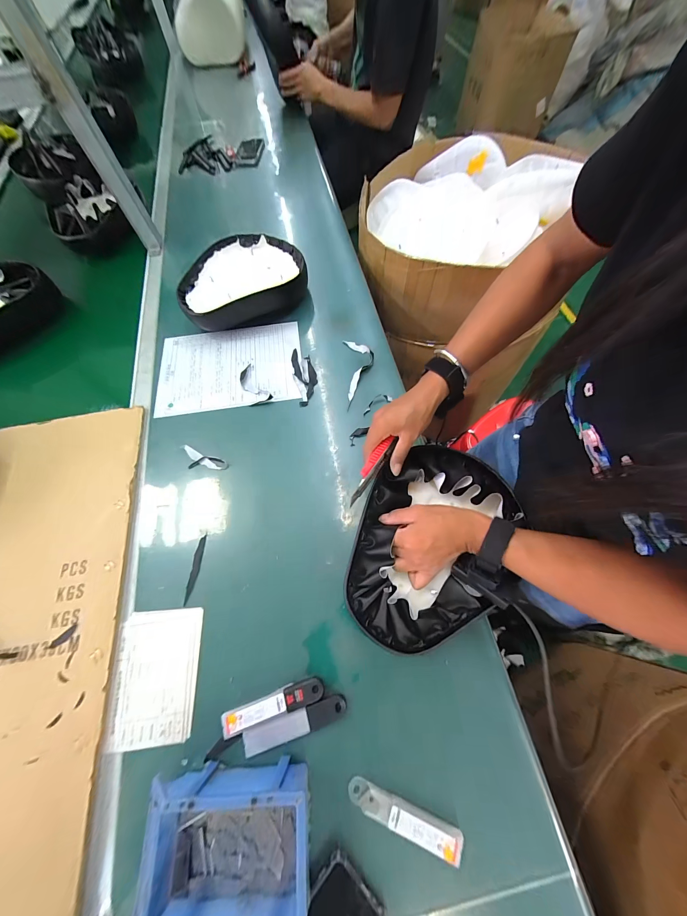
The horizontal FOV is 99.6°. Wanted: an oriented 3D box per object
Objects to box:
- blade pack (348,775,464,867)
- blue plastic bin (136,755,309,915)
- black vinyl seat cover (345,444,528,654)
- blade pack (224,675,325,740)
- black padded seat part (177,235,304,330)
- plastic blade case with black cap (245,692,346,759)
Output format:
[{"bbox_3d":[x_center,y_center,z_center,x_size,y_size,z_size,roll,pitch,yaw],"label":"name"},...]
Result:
[{"bbox_3d":[0.067,0.400,0.323,0.125,0.012,0.025,19,67,9],"label":"blade pack"},{"bbox_3d":[-0.122,0.401,0.294,0.174,0.075,0.115,-4,65,-1],"label":"blue plastic bin"},{"bbox_3d":[0.120,0.105,0.388,0.200,0.044,0.280,29,69,13],"label":"black vinyl seat cover"},{"bbox_3d":[-0.089,0.311,0.366,0.128,0.009,0.027,-17,66,-7],"label":"blade pack"},{"bbox_3d":[-0.223,-0.394,0.655,0.265,0.079,0.211,-17,66,-7],"label":"black padded seat part"},{"bbox_3d":[-0.059,0.328,0.359,0.126,0.007,0.027,-16,66,-7],"label":"plastic blade case with black cap"}]

